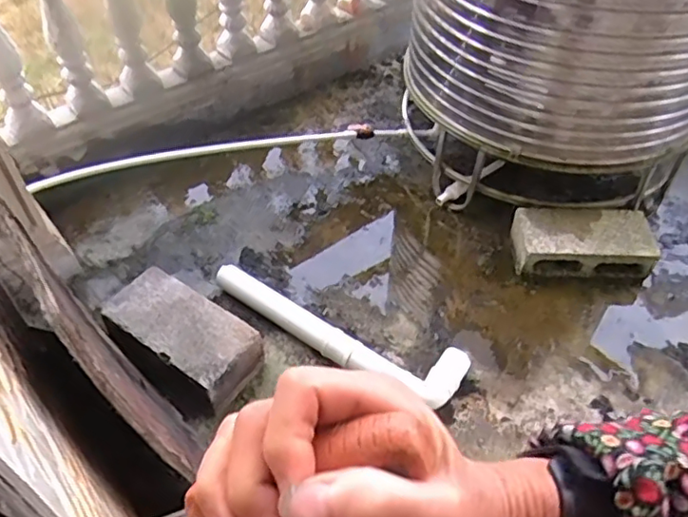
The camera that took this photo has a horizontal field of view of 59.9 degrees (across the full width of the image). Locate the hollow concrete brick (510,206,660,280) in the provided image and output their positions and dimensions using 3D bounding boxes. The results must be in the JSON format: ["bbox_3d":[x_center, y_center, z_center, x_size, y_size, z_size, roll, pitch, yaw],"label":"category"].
[{"bbox_3d":[0.711,-0.037,1.786,0.381,0.144,0.203,1,48,-1],"label":"hollow concrete brick"}]

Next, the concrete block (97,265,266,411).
[{"bbox_3d":[-0.417,0.197,1.549,0.409,0.104,0.199,27,53,21],"label":"concrete block"}]

